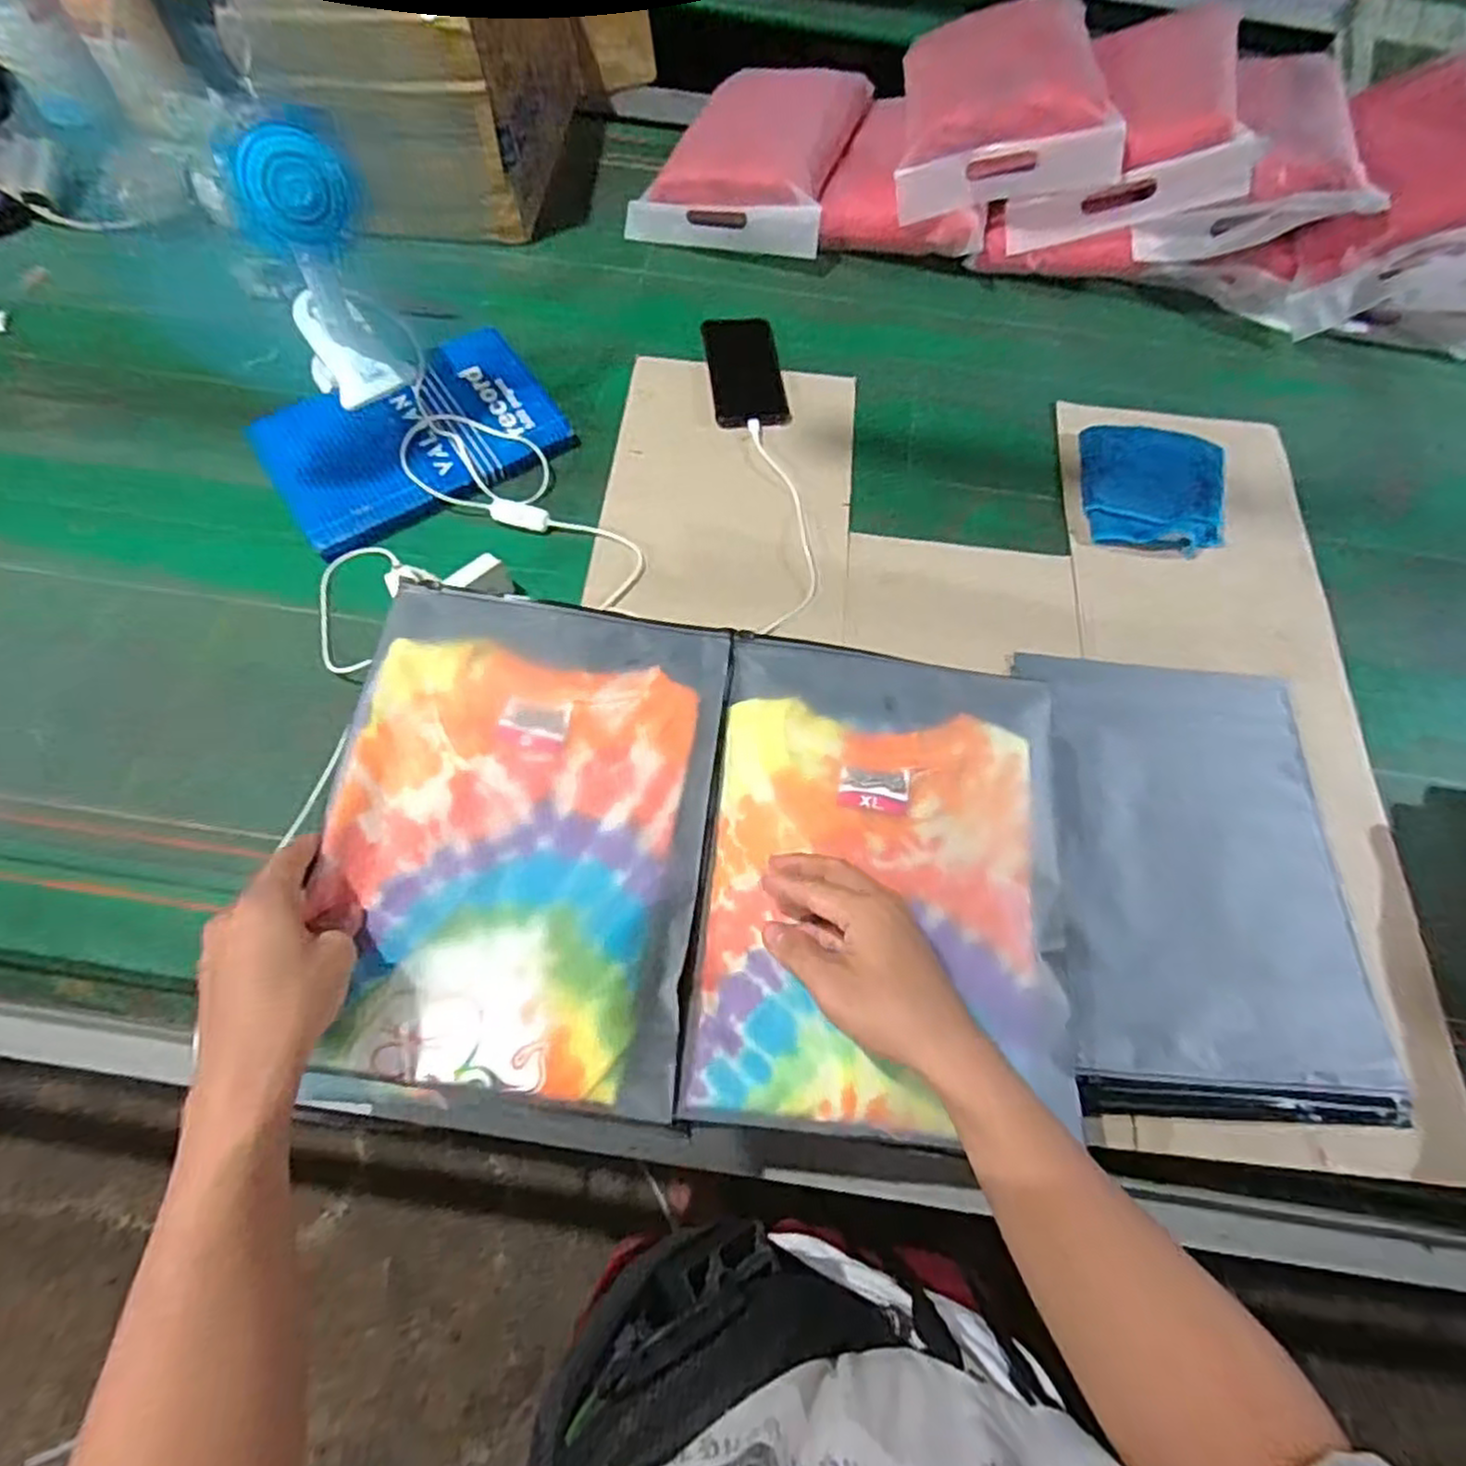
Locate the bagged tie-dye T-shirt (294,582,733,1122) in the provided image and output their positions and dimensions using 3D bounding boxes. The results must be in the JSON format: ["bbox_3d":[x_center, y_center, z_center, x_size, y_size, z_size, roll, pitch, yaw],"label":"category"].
[{"bbox_3d":[-0.140,0.055,0.501,0.242,0.030,0.342,7,65,0],"label":"bagged tie-dye T-shirt"}]

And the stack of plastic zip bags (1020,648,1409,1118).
[{"bbox_3d":[0.390,0.108,0.631,0.255,0.014,0.389,2,65,-2],"label":"stack of plastic zip bags"}]

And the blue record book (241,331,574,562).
[{"bbox_3d":[-0.327,-0.307,0.775,0.282,0.020,0.176,-32,79,-15],"label":"blue record book"}]

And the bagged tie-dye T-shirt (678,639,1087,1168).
[{"bbox_3d":[0.108,0.091,0.510,0.244,0.025,0.333,7,65,0],"label":"bagged tie-dye T-shirt"}]

